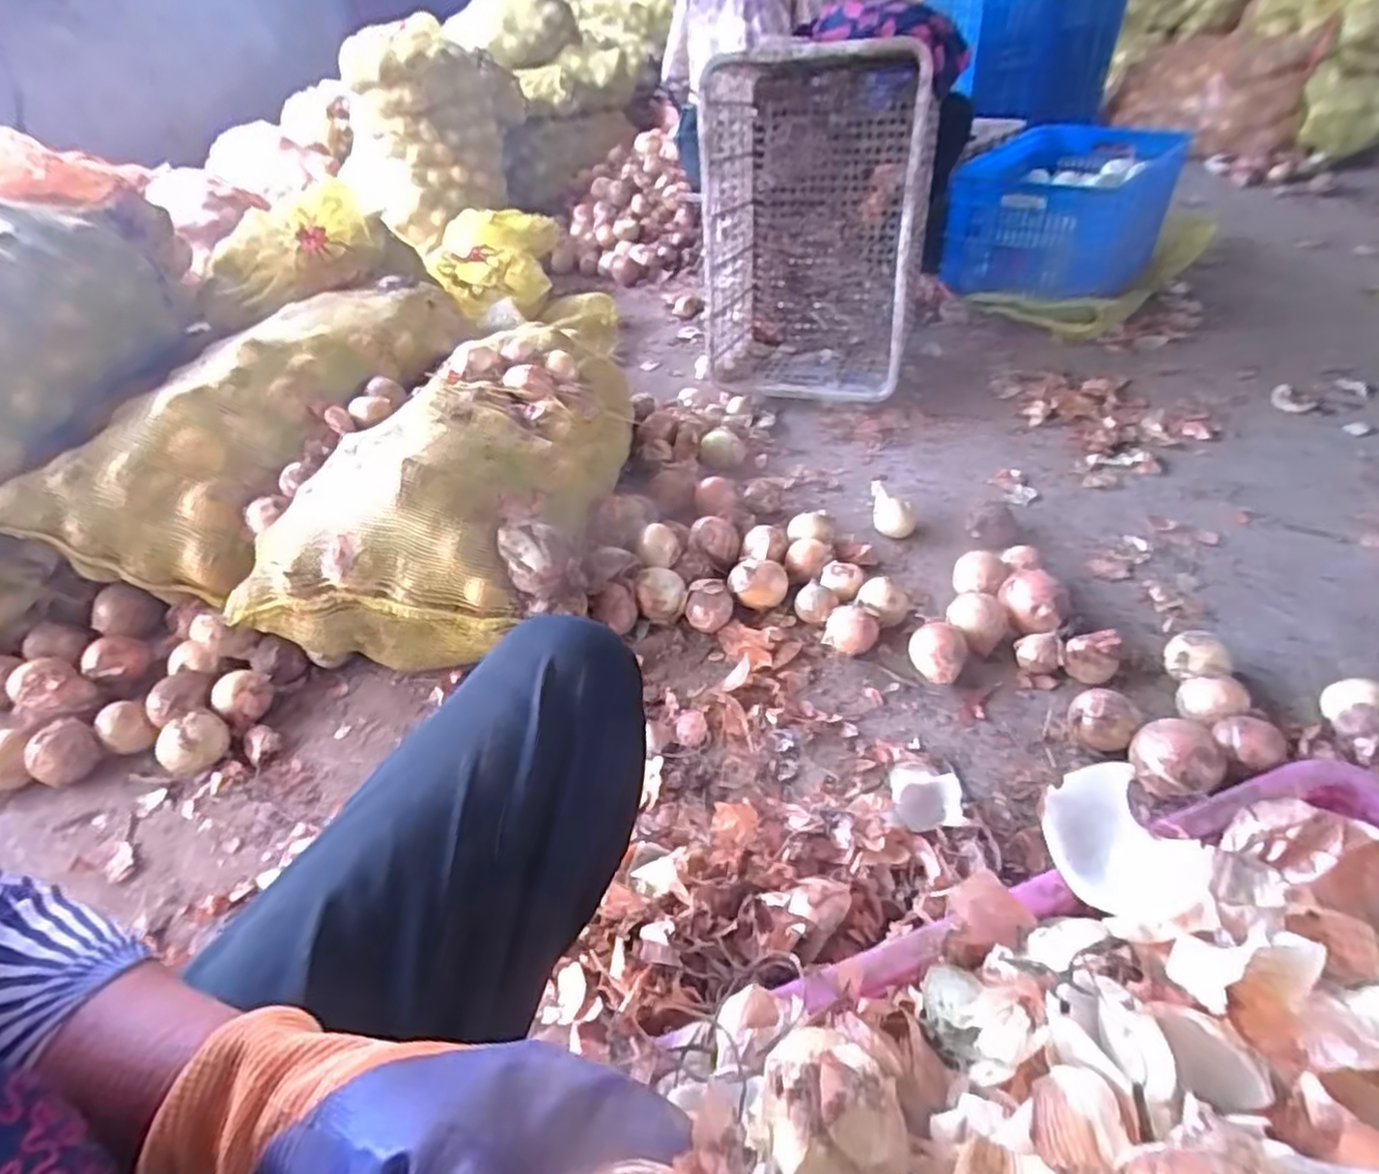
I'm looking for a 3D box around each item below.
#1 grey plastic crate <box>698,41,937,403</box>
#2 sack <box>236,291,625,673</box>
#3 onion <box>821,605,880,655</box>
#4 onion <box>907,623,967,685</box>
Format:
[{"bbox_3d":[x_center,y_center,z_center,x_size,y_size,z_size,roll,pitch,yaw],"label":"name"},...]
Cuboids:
[{"bbox_3d":[0.228,-0.647,1.324,0.373,0.539,0.346,7,44,14],"label":"grey plastic crate"},{"bbox_3d":[-0.300,-0.161,1.033,0.358,0.214,0.611,7,44,15],"label":"sack"},{"bbox_3d":[0.203,0.060,0.906,0.063,0.052,0.047,11,45,18],"label":"onion"},{"bbox_3d":[0.294,0.083,0.858,0.063,0.058,0.063,-3,42,3],"label":"onion"}]

